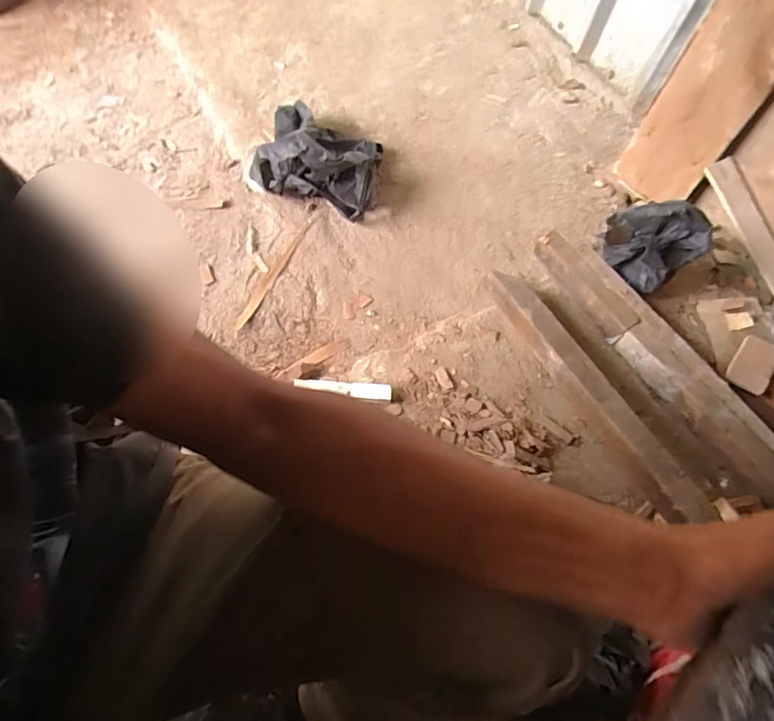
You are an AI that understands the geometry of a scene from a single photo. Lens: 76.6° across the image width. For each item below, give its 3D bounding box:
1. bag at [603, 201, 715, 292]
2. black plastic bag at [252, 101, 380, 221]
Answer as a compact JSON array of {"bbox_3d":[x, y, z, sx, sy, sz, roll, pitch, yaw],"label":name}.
[{"bbox_3d":[0.487,-0.216,0.901,0.105,0.149,0.144,-30,69,-18],"label":"bag"},{"bbox_3d":[-0.141,-0.468,1.097,0.279,0.168,0.235,17,63,4],"label":"black plastic bag"}]

